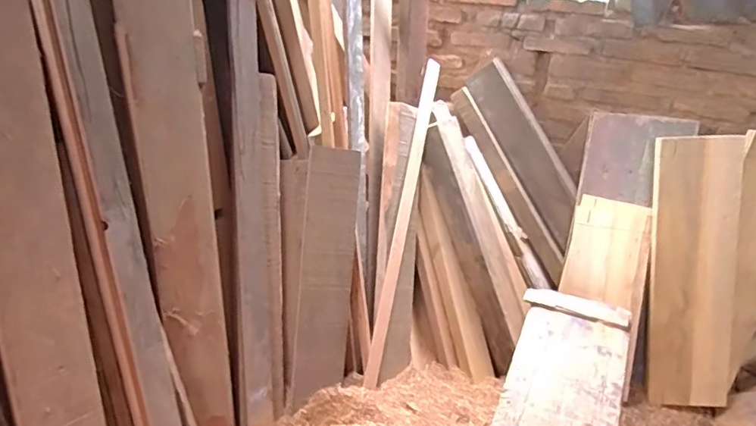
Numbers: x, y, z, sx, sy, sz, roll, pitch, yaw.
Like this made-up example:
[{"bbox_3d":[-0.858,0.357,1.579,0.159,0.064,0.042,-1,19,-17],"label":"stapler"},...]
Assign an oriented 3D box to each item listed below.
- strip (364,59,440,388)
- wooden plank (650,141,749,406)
[{"bbox_3d":[0.069,0.012,1.392,0.033,0.056,0.844,9,79,14],"label":"strip"},{"bbox_3d":[0.848,0.163,1.446,0.209,0.736,0.030,1,6,15],"label":"wooden plank"}]

